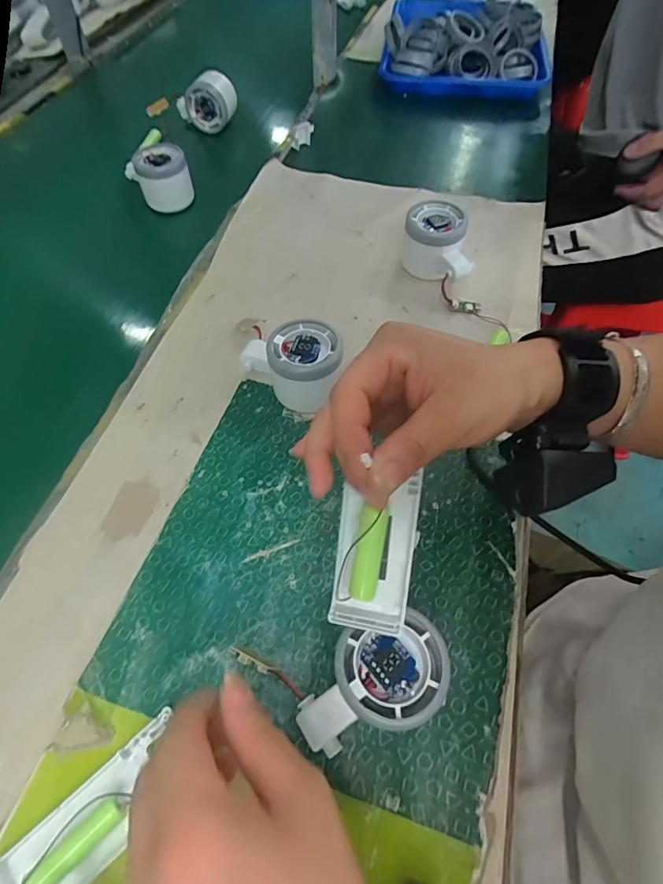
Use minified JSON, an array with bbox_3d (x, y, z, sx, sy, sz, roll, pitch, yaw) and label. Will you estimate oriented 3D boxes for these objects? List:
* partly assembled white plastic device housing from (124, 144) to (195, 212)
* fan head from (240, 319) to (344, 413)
[{"bbox_3d":[-0.202,-0.312,0.538,0.062,0.052,0.064,-28,62,-15],"label":"partly assembled white plastic device housing"},{"bbox_3d":[-0.030,-0.063,0.368,0.082,0.054,0.056,25,63,16],"label":"fan head"}]

